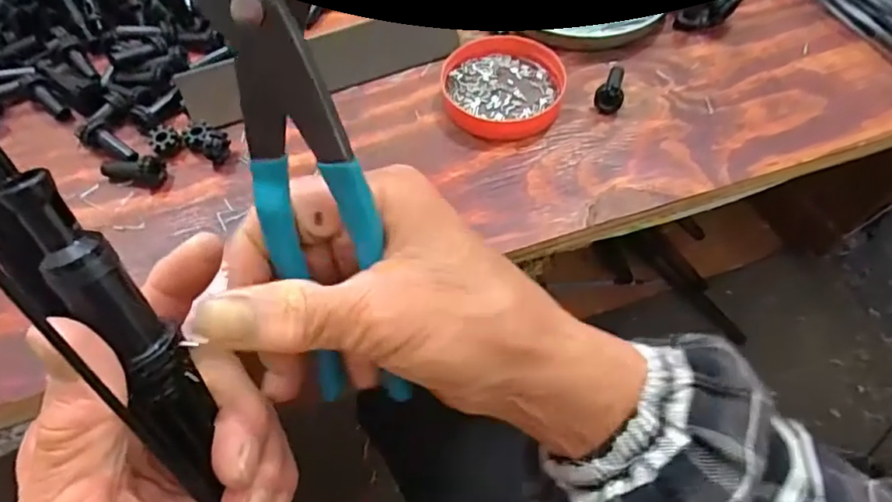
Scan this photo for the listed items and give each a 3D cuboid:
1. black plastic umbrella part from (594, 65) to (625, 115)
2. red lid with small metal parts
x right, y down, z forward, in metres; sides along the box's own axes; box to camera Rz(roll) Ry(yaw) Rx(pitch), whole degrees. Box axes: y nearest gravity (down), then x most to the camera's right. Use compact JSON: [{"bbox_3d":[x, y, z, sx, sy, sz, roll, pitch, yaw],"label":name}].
[{"bbox_3d":[0.111,-0.111,0.398,0.018,0.018,0.043,16,58,12],"label":"black plastic umbrella part"},{"bbox_3d":[0.040,-0.115,0.407,0.080,0.012,0.091,13,57,10],"label":"red lid with small metal parts"}]

